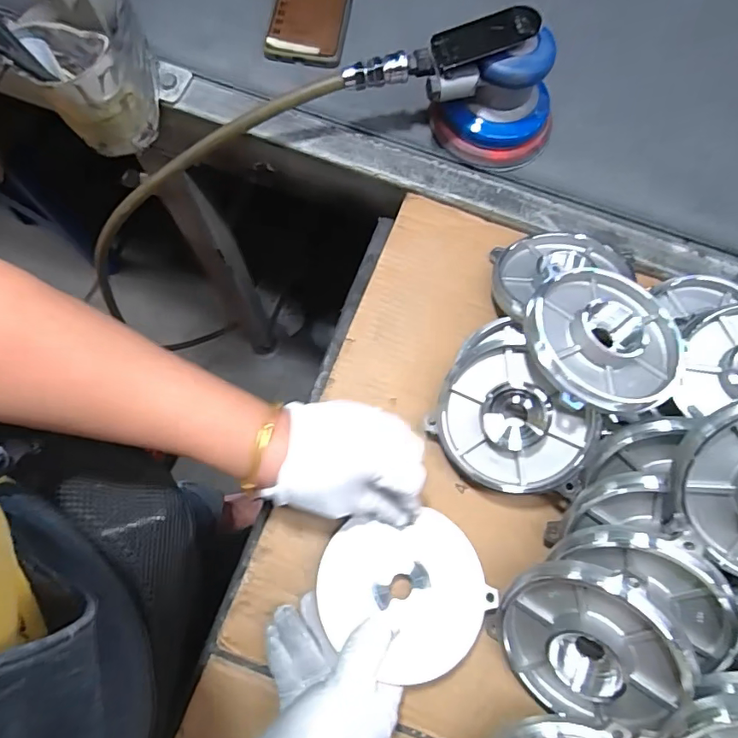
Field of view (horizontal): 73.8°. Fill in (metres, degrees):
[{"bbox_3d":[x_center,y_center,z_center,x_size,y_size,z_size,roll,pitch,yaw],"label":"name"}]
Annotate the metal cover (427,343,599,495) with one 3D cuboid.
[{"bbox_3d":[0.104,0.043,0.361,0.114,0.025,0.095,45,98,12],"label":"metal cover"}]

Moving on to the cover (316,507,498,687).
[{"bbox_3d":[0.024,0.151,0.337,0.109,0.014,0.104,1,73,-2],"label":"cover"}]

